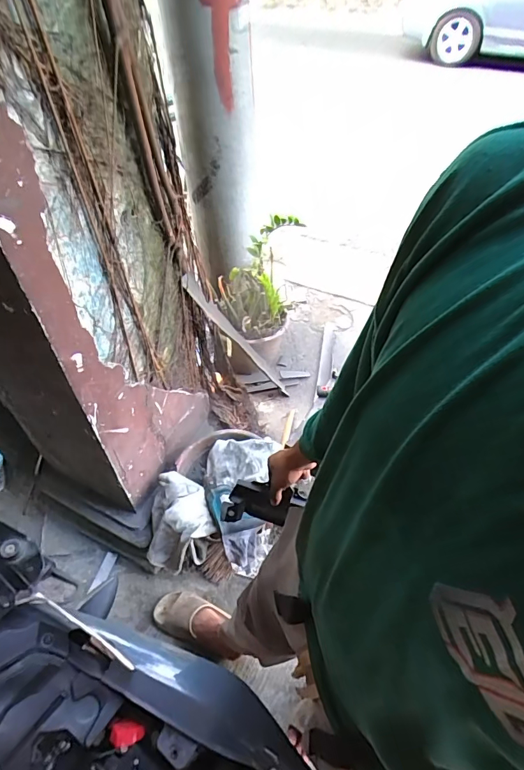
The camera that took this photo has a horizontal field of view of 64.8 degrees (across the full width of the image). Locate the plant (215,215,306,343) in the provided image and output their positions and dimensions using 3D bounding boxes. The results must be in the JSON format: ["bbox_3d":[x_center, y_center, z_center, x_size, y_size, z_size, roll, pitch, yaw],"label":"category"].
[{"bbox_3d":[0.005,-0.450,1.792,0.346,0.435,0.264,-8,49,-7],"label":"plant"}]

